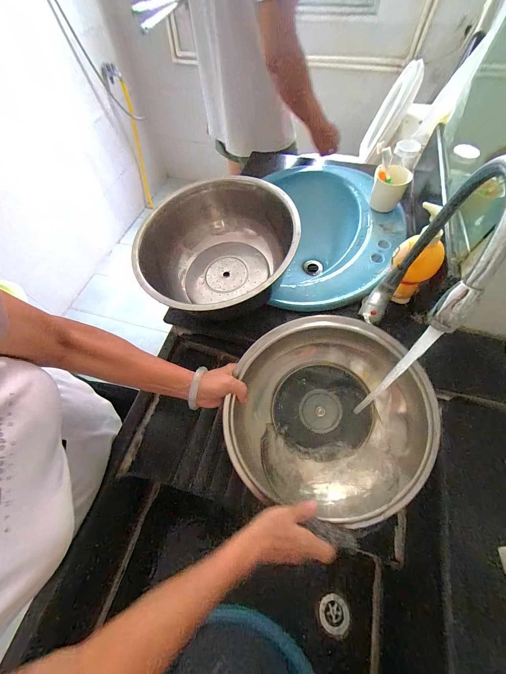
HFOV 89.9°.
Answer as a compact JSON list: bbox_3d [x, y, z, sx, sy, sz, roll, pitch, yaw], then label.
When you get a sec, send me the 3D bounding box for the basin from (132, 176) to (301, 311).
[{"bbox_3d":[-0.065,-0.159,0.514,0.289,0.149,0.311,15,63,10],"label":"basin"}]

